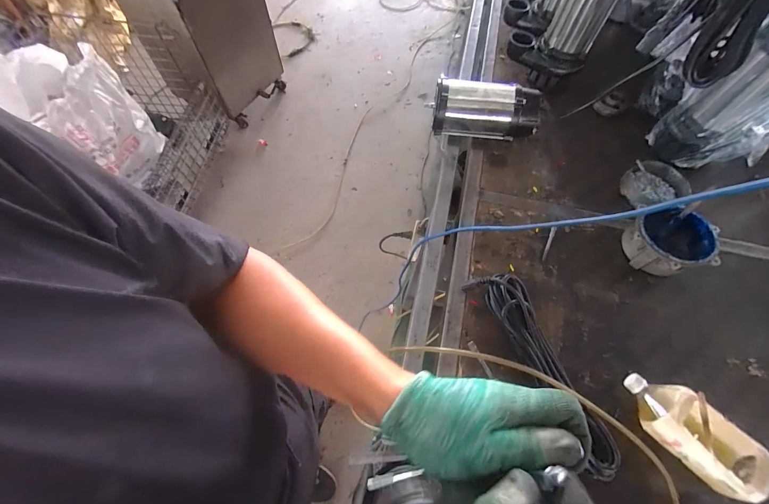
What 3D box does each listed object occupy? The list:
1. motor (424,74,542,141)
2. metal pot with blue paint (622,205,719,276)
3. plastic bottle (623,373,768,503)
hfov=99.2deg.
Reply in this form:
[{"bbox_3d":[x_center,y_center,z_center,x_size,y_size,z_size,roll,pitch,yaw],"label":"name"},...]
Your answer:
[{"bbox_3d":[0.256,-0.368,0.838,0.266,0.103,0.111,3,63,-1],"label":"motor"},{"bbox_3d":[0.600,-0.019,0.704,0.145,0.084,0.139,1,63,-2],"label":"metal pot with blue paint"},{"bbox_3d":[0.510,0.294,0.551,0.208,0.073,0.094,42,69,17],"label":"plastic bottle"}]

